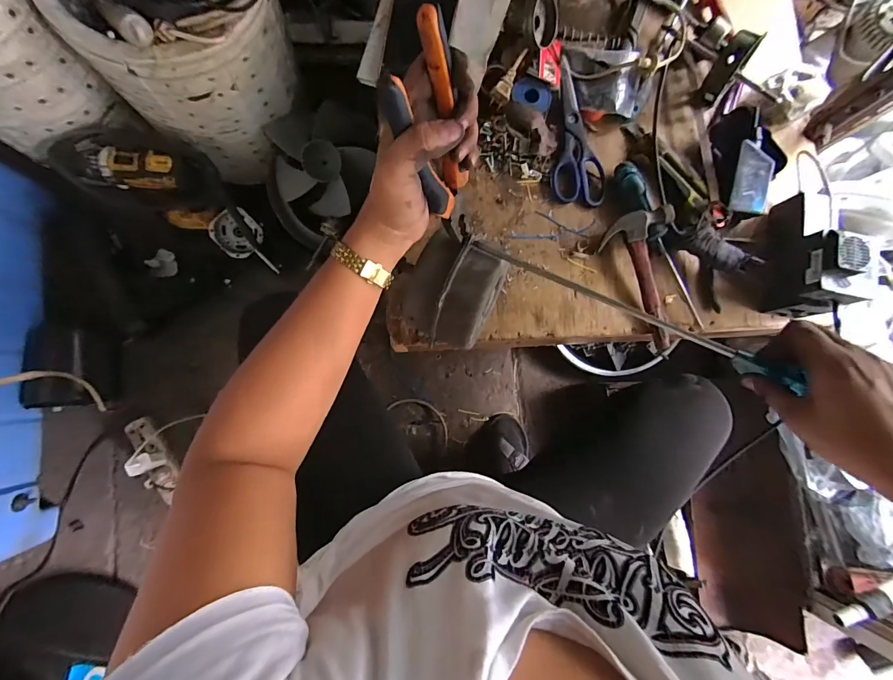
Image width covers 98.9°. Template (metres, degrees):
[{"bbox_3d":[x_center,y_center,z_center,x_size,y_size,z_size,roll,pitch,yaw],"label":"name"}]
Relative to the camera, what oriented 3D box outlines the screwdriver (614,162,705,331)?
[{"bbox_3d":[0.289,-0.128,0.515,0.037,0.028,0.243,-27,86,-8],"label":"screwdriver"}]

